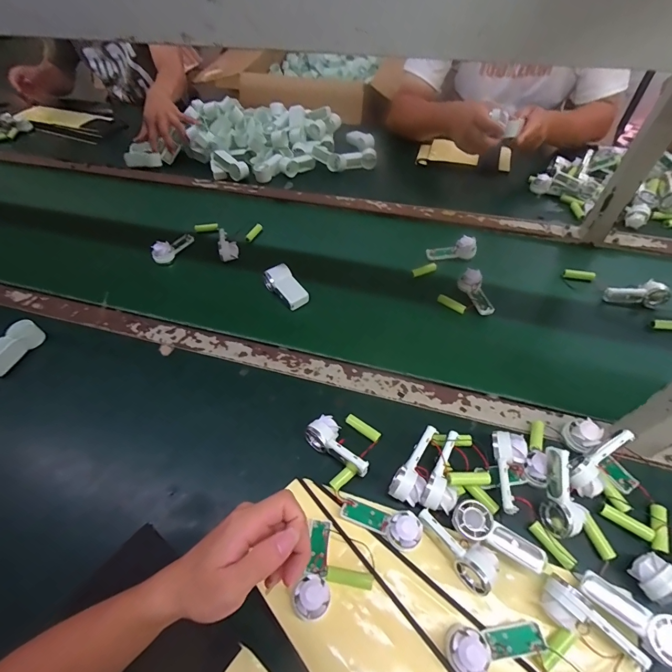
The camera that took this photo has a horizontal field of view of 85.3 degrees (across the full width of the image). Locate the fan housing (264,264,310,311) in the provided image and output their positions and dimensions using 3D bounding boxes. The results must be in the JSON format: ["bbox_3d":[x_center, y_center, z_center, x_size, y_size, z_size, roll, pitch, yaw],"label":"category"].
[{"bbox_3d":[-0.091,-0.089,0.664,0.047,0.022,0.090,-37,73,-21],"label":"fan housing"}]

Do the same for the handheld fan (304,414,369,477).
[{"bbox_3d":[0.004,0.146,0.473,0.093,0.035,0.042,37,63,26],"label":"handheld fan"}]

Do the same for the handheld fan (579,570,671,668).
[{"bbox_3d":[0.292,0.273,0.354,0.037,0.028,0.092,-40,43,-23],"label":"handheld fan"}]

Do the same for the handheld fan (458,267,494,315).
[{"bbox_3d":[0.244,-0.074,0.637,0.035,0.036,0.085,-8,53,-3],"label":"handheld fan"}]

